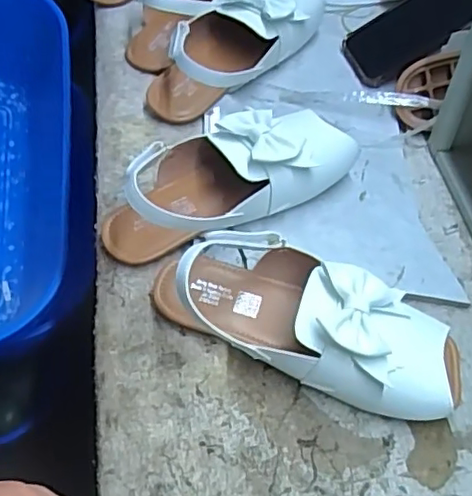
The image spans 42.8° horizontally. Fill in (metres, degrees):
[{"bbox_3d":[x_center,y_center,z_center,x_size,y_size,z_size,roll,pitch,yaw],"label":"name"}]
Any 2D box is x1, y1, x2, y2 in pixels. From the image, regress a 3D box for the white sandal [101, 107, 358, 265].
[{"bbox_3d":[-0.009,-0.057,0.476,0.200,0.067,0.089,-27,59,-21],"label":"white sandal"}]

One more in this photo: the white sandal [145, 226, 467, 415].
[{"bbox_3d":[0.048,0.046,0.408,0.215,0.068,0.089,24,55,15],"label":"white sandal"}]

